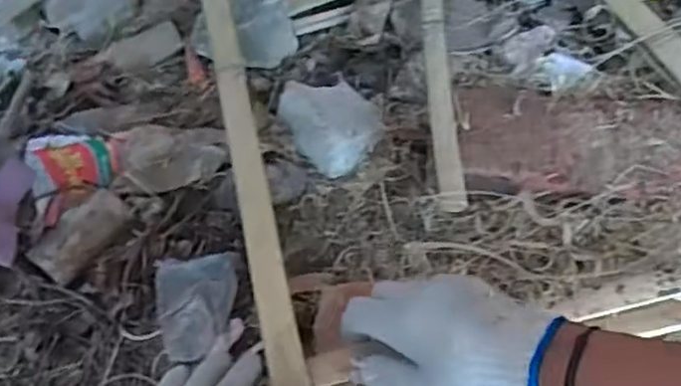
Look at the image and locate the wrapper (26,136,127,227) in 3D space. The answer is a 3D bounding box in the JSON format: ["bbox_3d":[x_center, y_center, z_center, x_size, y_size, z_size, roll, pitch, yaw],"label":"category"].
[{"bbox_3d":[-0.270,-0.015,0.665,0.089,0.026,0.101,-6,54,0],"label":"wrapper"}]

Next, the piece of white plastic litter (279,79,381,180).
[{"bbox_3d":[-0.006,-0.078,0.690,0.097,0.044,0.104,-2,54,3],"label":"piece of white plastic litter"}]

